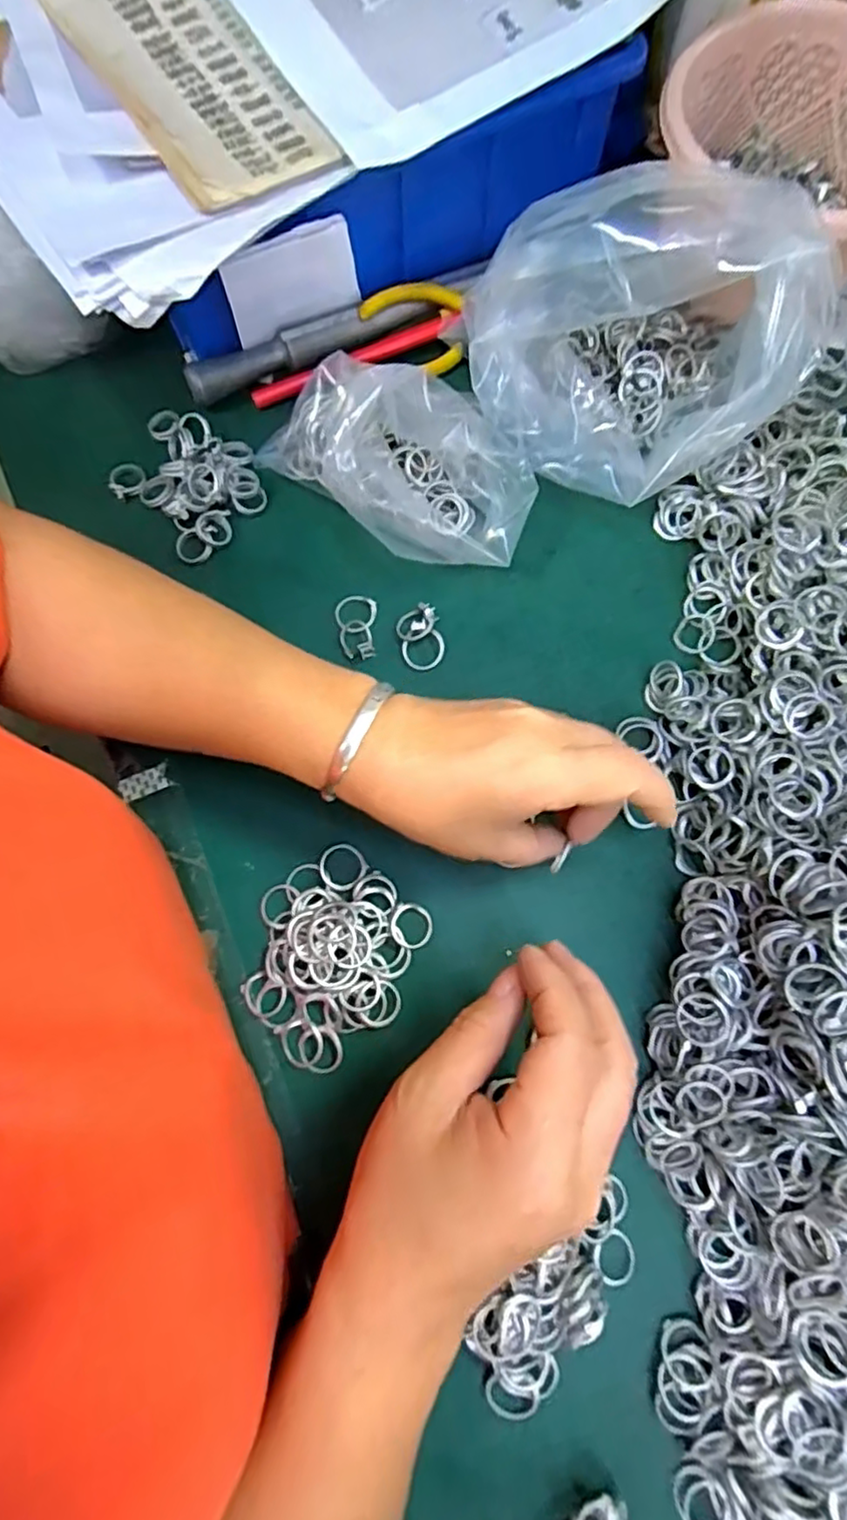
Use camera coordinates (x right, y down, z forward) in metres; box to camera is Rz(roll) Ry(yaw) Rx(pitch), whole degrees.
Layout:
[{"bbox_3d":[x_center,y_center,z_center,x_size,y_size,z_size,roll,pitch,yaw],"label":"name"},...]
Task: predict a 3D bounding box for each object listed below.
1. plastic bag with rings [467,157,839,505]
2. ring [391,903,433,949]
[{"bbox_3d":[0.106,-0.206,0.325,0.164,0.095,0.117,-14,75,-3],"label":"plastic bag with rings"},{"bbox_3d":[-0.006,0.079,0.314,0.020,0.004,0.021,0,75,1],"label":"ring"}]

